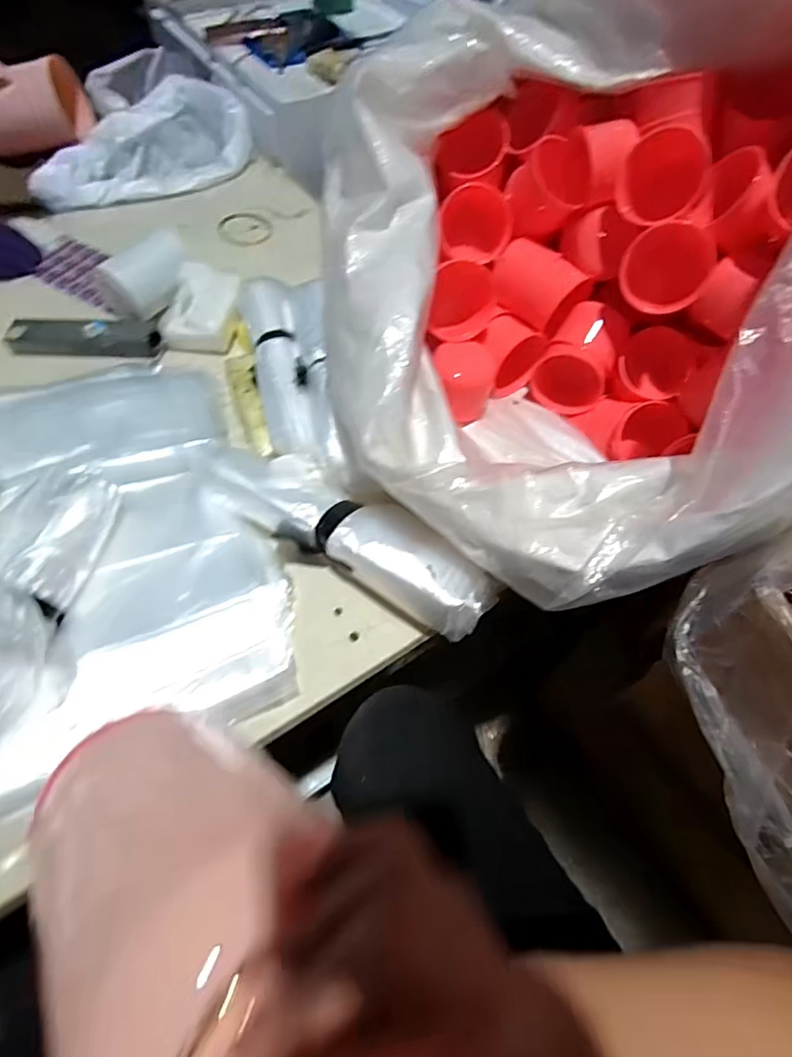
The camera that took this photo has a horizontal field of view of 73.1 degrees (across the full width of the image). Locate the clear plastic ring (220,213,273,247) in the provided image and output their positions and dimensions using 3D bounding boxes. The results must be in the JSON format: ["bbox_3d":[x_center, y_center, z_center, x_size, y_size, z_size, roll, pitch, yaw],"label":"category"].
[{"bbox_3d":[-0.251,-0.503,0.898,0.086,0.012,0.093,3,63,-7],"label":"clear plastic ring"}]

